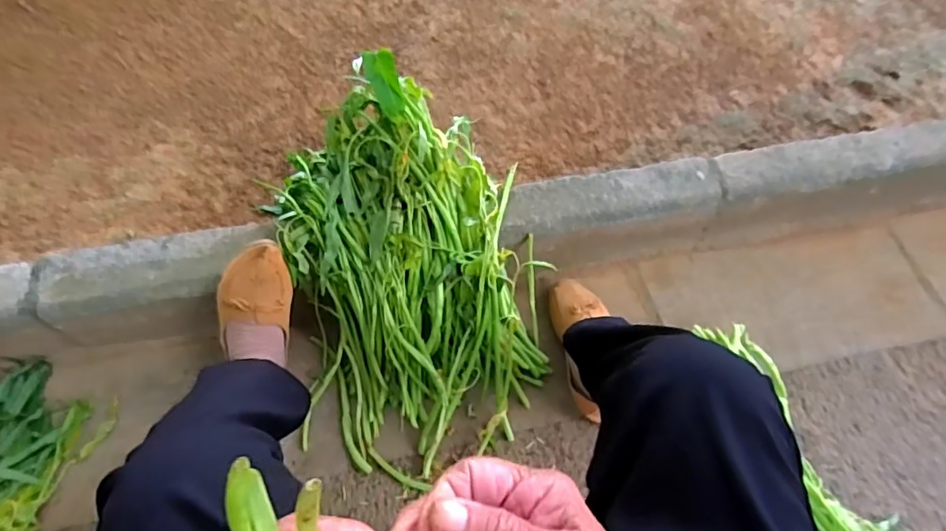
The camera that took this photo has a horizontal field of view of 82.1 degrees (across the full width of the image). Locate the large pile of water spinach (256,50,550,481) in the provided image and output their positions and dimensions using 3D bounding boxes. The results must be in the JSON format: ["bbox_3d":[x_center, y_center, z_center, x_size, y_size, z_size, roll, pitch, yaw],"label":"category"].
[{"bbox_3d":[-0.081,0.006,0.741,0.348,0.290,0.431,-17,64,-11],"label":"large pile of water spinach"}]

